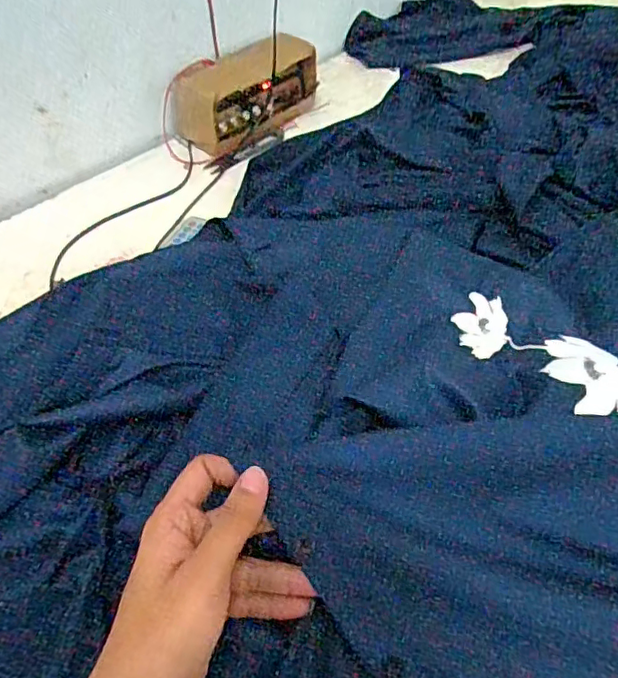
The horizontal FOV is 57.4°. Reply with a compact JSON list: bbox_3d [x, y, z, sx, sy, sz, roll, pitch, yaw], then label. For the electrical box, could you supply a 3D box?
[{"bbox_3d":[-0.076,-0.313,0.709,0.080,0.081,0.186,36,60,26],"label":"electrical box"}]

